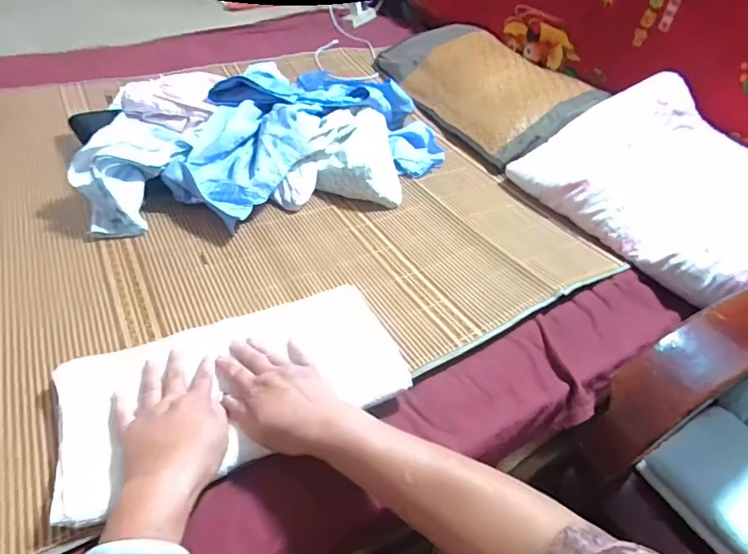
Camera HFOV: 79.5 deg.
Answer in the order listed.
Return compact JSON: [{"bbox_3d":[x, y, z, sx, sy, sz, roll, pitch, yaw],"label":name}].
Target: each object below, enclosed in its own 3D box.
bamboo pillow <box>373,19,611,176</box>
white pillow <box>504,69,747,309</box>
[{"bbox_3d":[0.265,-0.473,1.085,0.337,0.081,0.585,-31,52,-1],"label":"bamboo pillow"},{"bbox_3d":[0.518,-0.164,0.760,0.368,0.100,0.433,-28,54,-13],"label":"white pillow"}]

